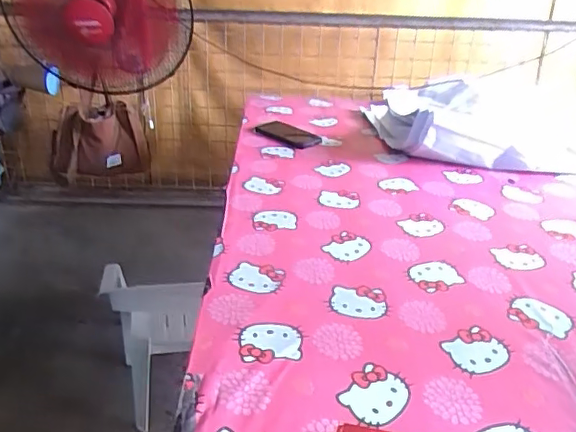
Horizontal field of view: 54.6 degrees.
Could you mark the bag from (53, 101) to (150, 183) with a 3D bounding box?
[{"bbox_3d":[-0.574,-0.224,1.698,0.285,0.213,0.147,-11,31,-22],"label":"bag"}]

